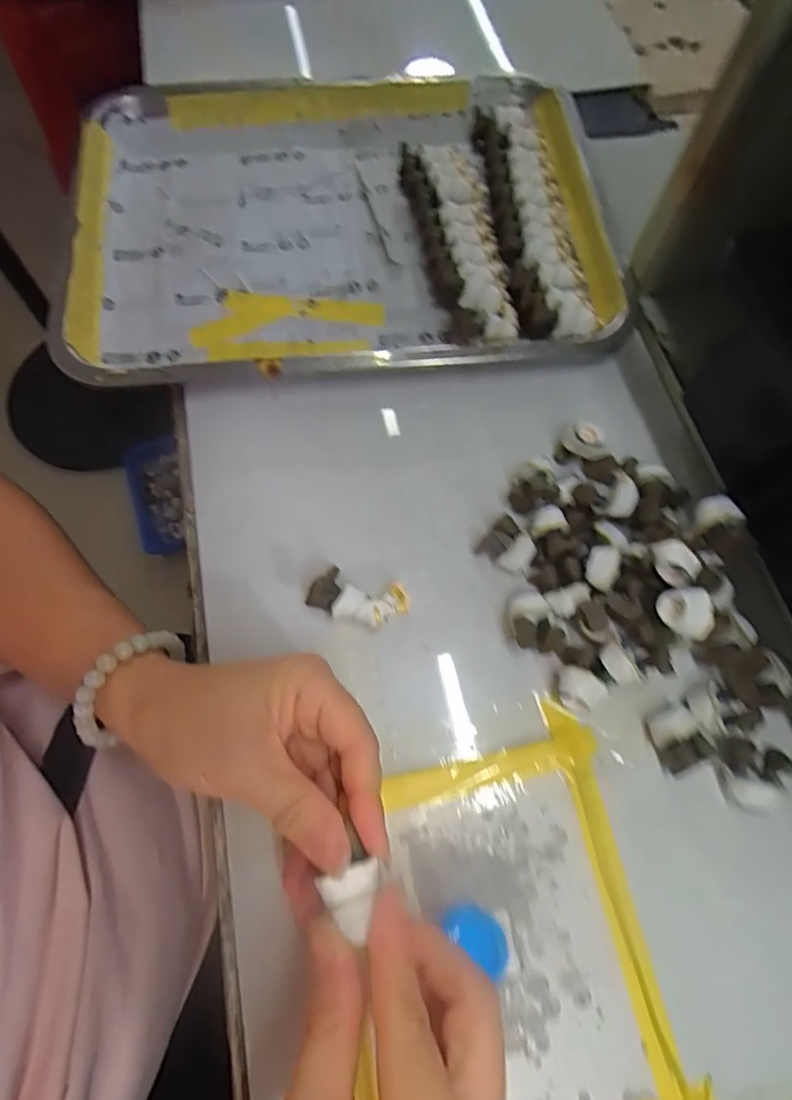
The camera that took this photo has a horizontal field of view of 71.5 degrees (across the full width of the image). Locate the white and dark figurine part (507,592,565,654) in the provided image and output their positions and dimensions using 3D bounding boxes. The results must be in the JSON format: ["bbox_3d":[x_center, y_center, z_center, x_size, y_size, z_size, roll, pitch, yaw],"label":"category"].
[{"bbox_3d":[0.068,0.035,0.272,0.023,0.014,0.029,-6,68,-3],"label":"white and dark figurine part"}]

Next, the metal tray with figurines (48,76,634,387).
[{"bbox_3d":[-0.039,-0.235,0.361,0.342,0.031,0.257,-5,68,-2],"label":"metal tray with figurines"}]

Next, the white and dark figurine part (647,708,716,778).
[{"bbox_3d":[0.130,0.088,0.255,0.021,0.017,0.026,-20,70,-8],"label":"white and dark figurine part"}]

